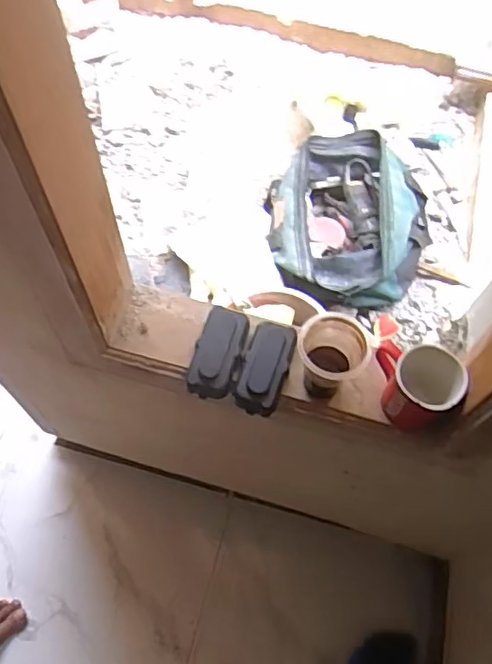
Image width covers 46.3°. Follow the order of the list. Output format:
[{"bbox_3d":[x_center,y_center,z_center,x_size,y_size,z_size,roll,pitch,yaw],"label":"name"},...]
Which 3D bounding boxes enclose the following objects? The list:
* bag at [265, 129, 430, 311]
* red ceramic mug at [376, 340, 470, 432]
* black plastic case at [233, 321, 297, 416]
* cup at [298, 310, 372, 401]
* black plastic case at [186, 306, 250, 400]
[{"bbox_3d":[0.251,-0.270,1.431,0.373,0.158,0.455,1,62,-2],"label":"bag"},{"bbox_3d":[0.173,0.058,0.597,0.083,0.083,0.063,13,64,4],"label":"red ceramic mug"},{"bbox_3d":[0.021,0.038,0.639,0.050,0.033,0.100,17,64,6],"label":"black plastic case"},{"bbox_3d":[0.089,0.033,0.613,0.063,0.092,0.066,1,63,-2],"label":"cup"},{"bbox_3d":[-0.031,0.019,0.647,0.048,0.031,0.108,15,64,5],"label":"black plastic case"}]

